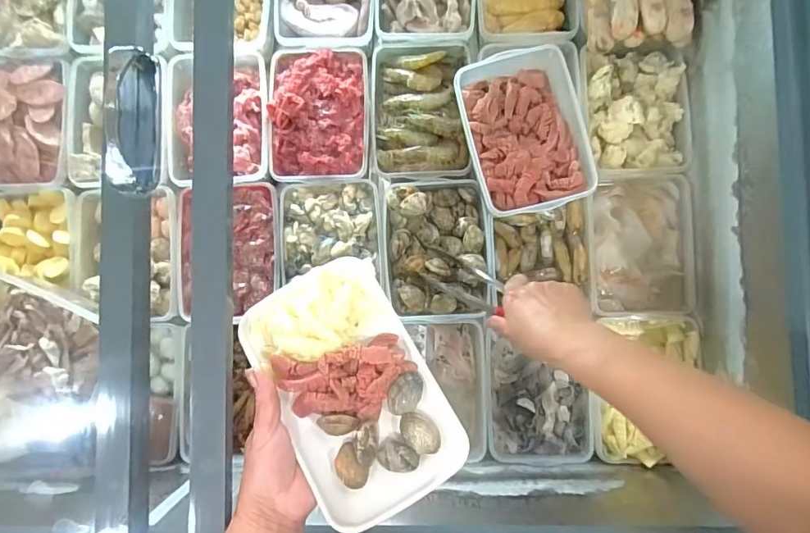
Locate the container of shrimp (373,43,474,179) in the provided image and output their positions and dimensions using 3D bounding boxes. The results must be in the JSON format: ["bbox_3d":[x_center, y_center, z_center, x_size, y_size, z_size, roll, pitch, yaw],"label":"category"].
[{"bbox_3d":[0.019,-0.202,0.601,0.125,0.048,0.174,0,85,2],"label":"container of shrimp"}]

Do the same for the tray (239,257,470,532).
[{"bbox_3d":[-0.046,0.105,0.402,0.131,0.042,0.209,-31,88,-1],"label":"tray"}]

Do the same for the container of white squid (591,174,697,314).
[{"bbox_3d":[0.294,-0.029,0.589,0.122,0.039,0.175,-1,84,2],"label":"container of white squid"}]

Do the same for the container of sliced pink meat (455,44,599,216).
[{"bbox_3d":[0.136,-0.157,0.555,0.132,0.068,0.192,-14,84,1],"label":"container of sliced pink meat"}]

